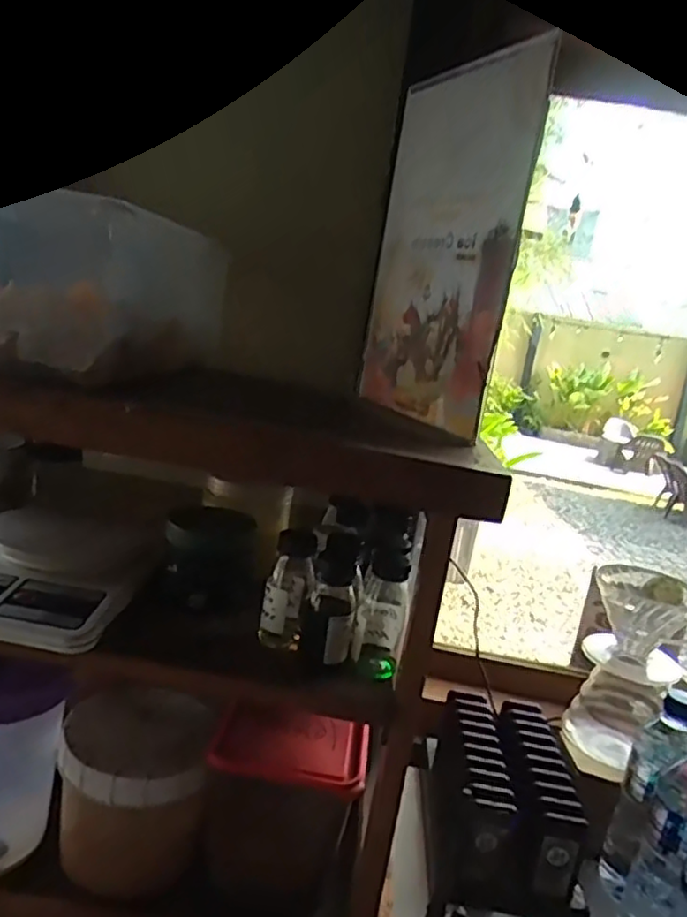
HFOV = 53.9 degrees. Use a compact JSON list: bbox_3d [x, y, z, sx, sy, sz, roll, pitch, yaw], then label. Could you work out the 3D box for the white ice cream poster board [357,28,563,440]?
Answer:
[{"bbox_3d":[0.082,-0.178,0.580,0.008,0.285,0.208,0,17,-27],"label":"white ice cream poster board"}]

